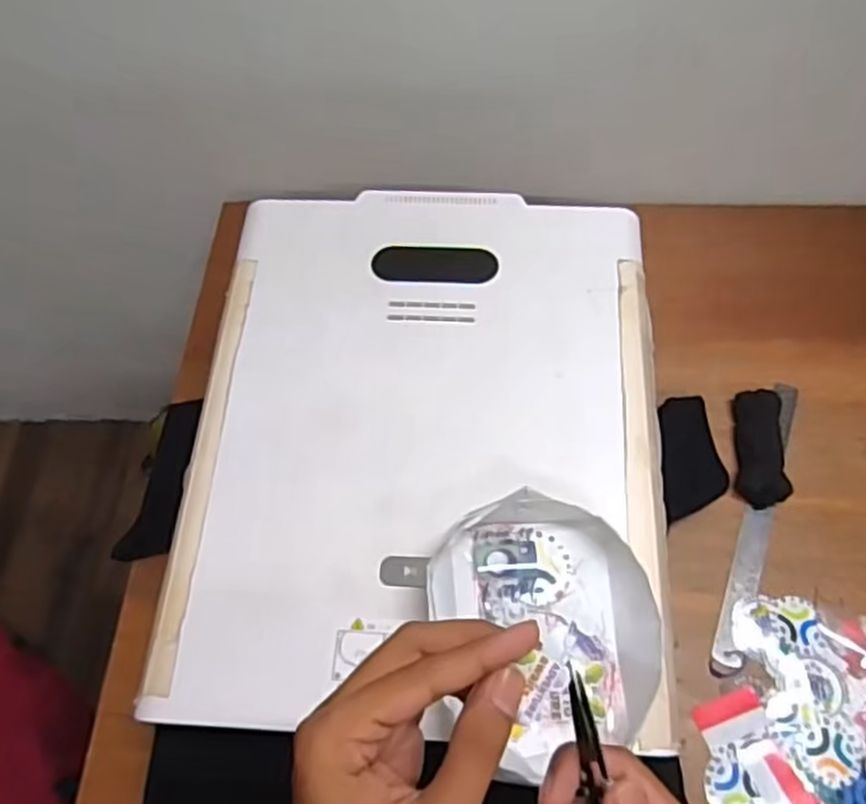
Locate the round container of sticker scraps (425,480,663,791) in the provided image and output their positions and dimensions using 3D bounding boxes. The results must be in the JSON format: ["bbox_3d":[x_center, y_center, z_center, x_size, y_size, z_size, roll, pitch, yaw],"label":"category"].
[{"bbox_3d":[0.085,0.160,0.542,0.158,0.049,0.175,-10,63,-2],"label":"round container of sticker scraps"}]

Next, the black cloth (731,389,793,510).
[{"bbox_3d":[0.349,0.048,0.782,0.044,0.026,0.127,4,64,5],"label":"black cloth"}]

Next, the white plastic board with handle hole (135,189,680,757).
[{"bbox_3d":[-0.006,0.014,0.645,0.405,0.015,0.507,1,63,3],"label":"white plastic board with handle hole"}]

